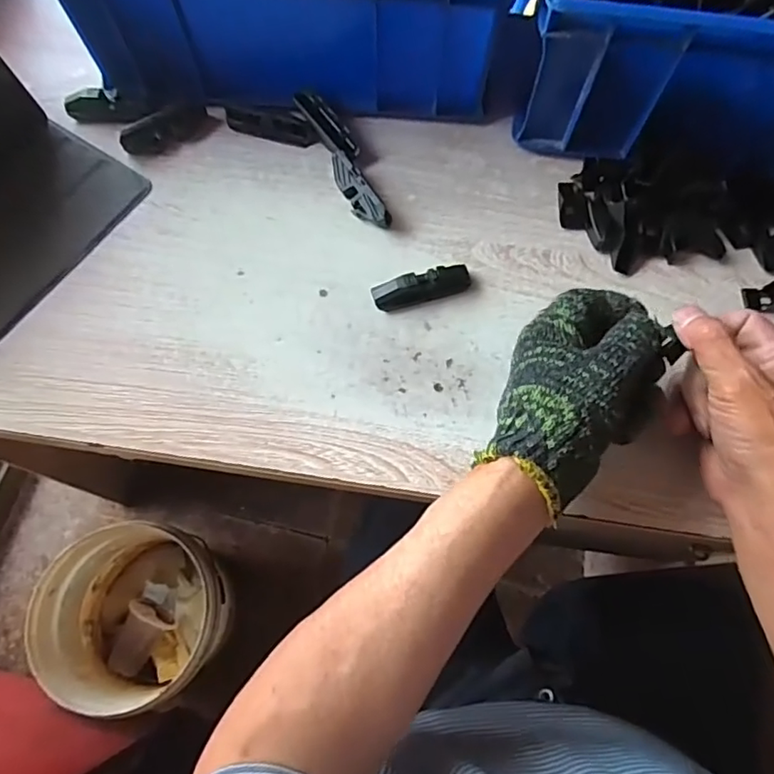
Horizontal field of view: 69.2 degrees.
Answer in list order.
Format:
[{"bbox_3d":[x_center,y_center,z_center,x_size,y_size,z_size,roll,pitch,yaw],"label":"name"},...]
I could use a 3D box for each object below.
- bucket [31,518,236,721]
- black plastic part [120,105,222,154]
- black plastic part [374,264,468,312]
[{"bbox_3d":[-0.386,0.369,0.919,0.260,0.253,0.251,0,70,-1],"label":"bucket"},{"bbox_3d":[-0.179,-0.213,0.464,0.077,0.021,0.016,-28,73,-11],"label":"black plastic part"},{"bbox_3d":[0.027,-0.074,0.415,0.073,0.021,0.018,-13,71,-6],"label":"black plastic part"}]

